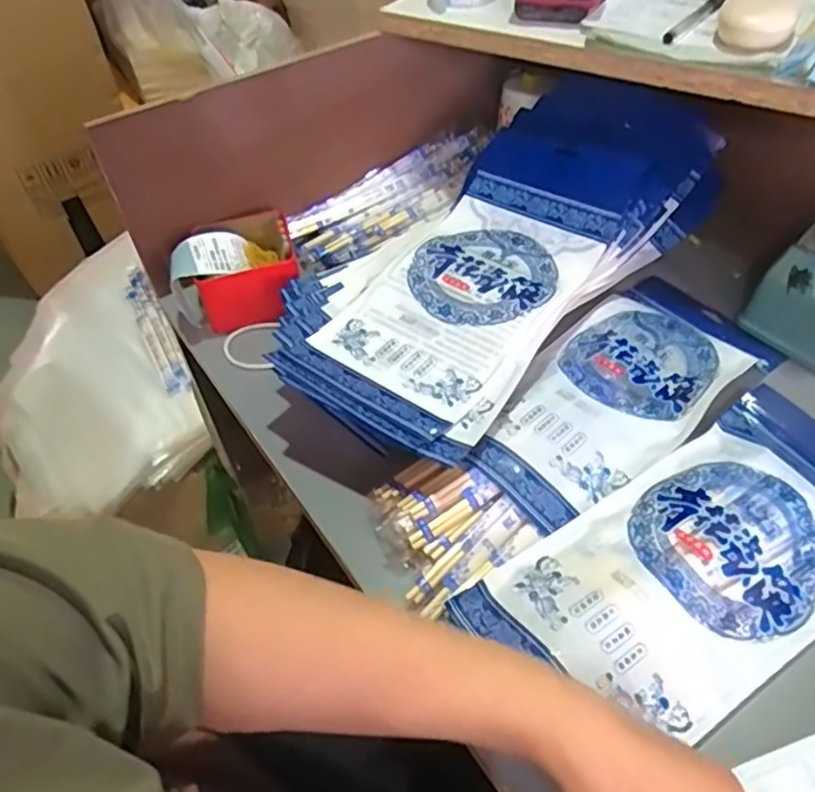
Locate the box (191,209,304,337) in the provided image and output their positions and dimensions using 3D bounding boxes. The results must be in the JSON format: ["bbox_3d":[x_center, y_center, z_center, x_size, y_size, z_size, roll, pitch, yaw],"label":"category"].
[{"bbox_3d":[-0.159,-0.124,0.657,0.099,0.052,0.128,-10,48,-6],"label":"box"}]

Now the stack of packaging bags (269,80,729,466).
[{"bbox_3d":[0.062,-0.126,0.565,0.227,0.122,0.383,32,57,28],"label":"stack of packaging bags"}]

